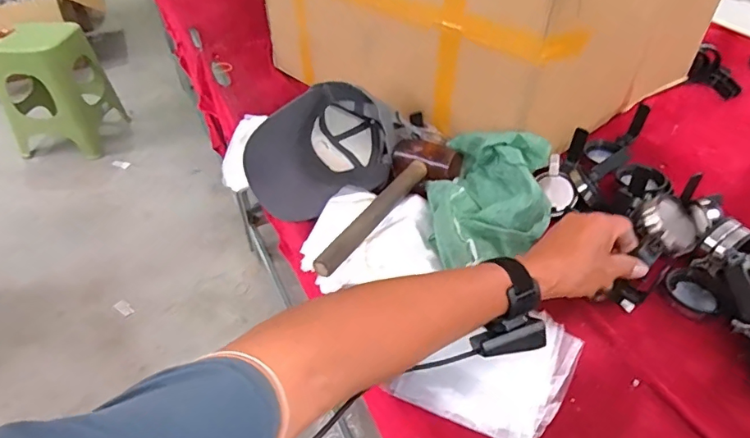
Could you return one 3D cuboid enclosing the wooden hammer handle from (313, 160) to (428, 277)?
[{"bbox_3d":[-0.001,-0.006,0.644,0.025,0.022,0.232,26,51,24],"label":"wooden hammer handle"}]

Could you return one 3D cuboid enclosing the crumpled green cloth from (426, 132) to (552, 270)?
[{"bbox_3d":[0.145,-0.032,0.637,0.159,0.093,0.235,11,47,12],"label":"crumpled green cloth"}]

